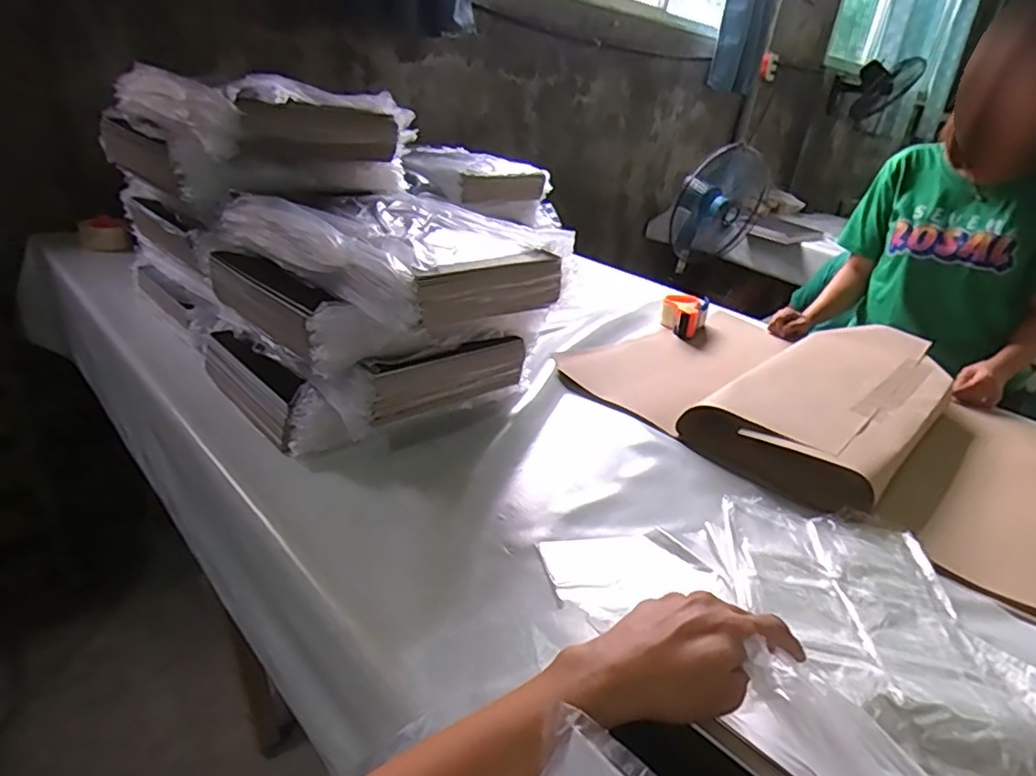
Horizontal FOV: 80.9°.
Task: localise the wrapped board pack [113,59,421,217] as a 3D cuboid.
[{"bbox_3d":[-0.416,-0.424,1.015,0.357,0.159,0.373,24,31,31],"label":"wrapped board pack"}]

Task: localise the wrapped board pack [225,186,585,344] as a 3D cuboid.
[{"bbox_3d":[-0.165,-0.184,0.847,0.374,0.106,0.302,25,32,32],"label":"wrapped board pack"}]

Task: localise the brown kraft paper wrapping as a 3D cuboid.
[{"bbox_3d":[0.530,0.018,1.002,0.587,0.082,0.266,-18,36,-41],"label":"brown kraft paper wrapping"}]

